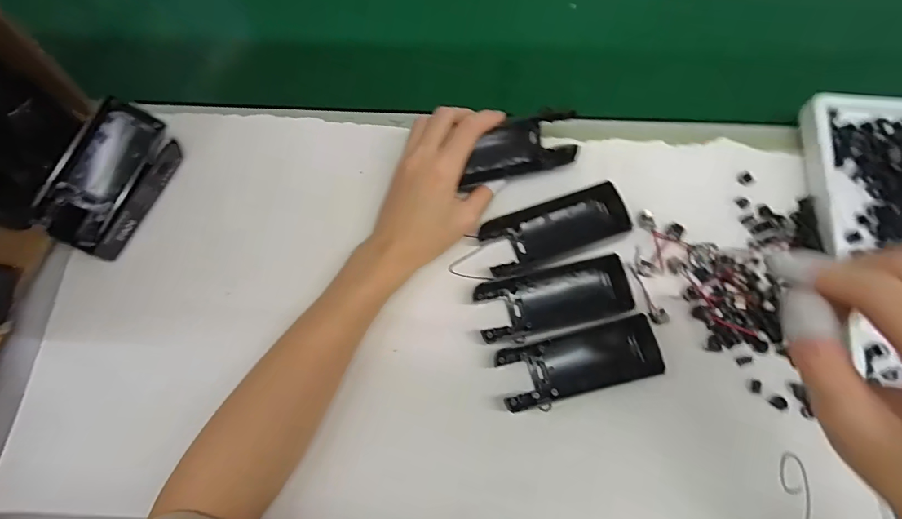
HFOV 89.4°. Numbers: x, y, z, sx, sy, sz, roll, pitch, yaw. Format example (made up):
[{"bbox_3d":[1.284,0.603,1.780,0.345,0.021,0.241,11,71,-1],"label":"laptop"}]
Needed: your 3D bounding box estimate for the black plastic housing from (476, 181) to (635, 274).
[{"bbox_3d":[0.077,-0.026,0.346,0.103,0.022,0.043,-17,72,-5],"label":"black plastic housing"}]

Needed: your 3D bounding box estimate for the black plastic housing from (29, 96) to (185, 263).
[{"bbox_3d":[-0.262,-0.062,0.351,0.048,0.052,0.112,24,74,8],"label":"black plastic housing"}]

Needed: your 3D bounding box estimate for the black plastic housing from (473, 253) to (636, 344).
[{"bbox_3d":[0.073,0.026,0.331,0.106,0.022,0.048,-13,72,-3],"label":"black plastic housing"}]

